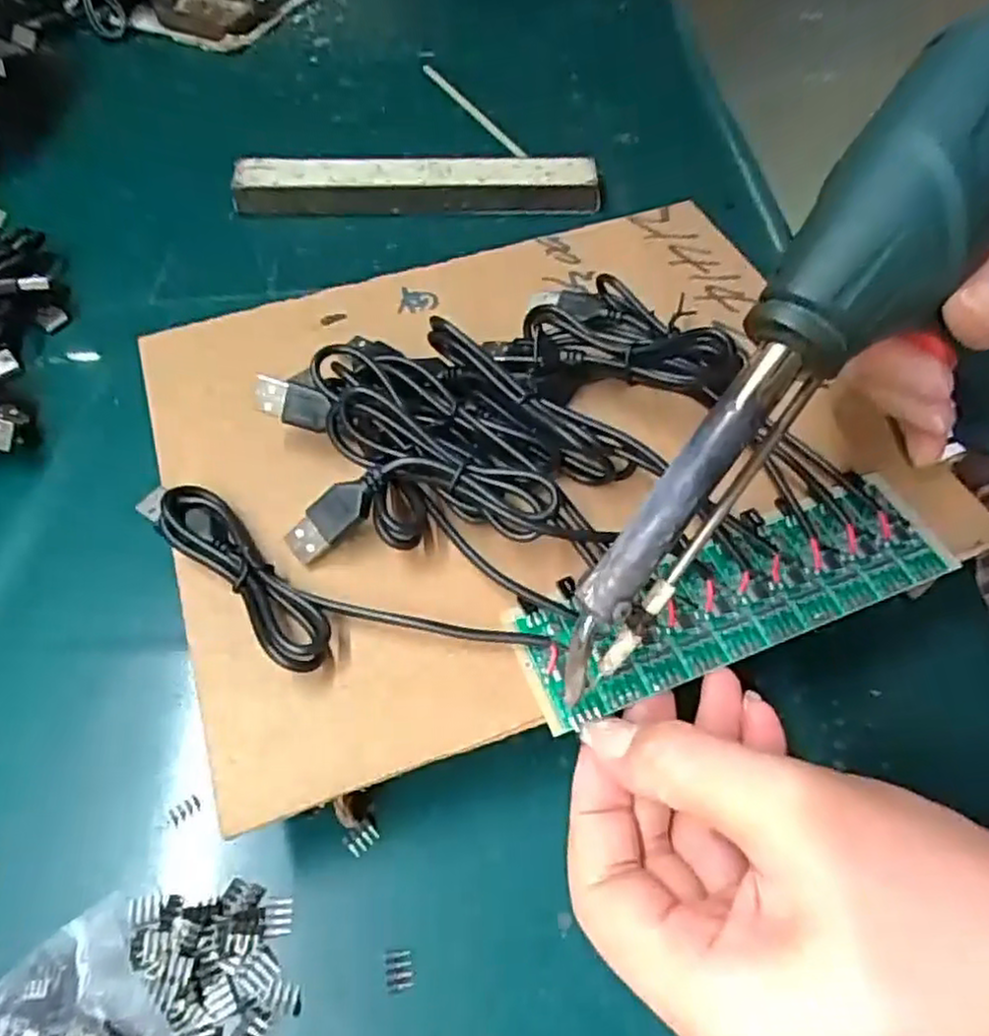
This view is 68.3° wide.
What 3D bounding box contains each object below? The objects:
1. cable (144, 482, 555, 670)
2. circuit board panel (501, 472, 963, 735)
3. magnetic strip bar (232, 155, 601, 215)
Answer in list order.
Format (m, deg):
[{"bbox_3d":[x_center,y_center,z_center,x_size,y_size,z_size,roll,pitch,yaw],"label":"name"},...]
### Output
[{"bbox_3d":[-0.055,0.027,0.223,0.135,0.012,0.041,23,58,14],"label":"cable"},{"bbox_3d":[0.075,0.021,0.227,0.141,0.008,0.041,-20,57,-12],"label":"circuit board panel"},{"bbox_3d":[-0.042,-0.181,0.402,0.193,0.028,0.021,0,54,-1],"label":"magnetic strip bar"}]

